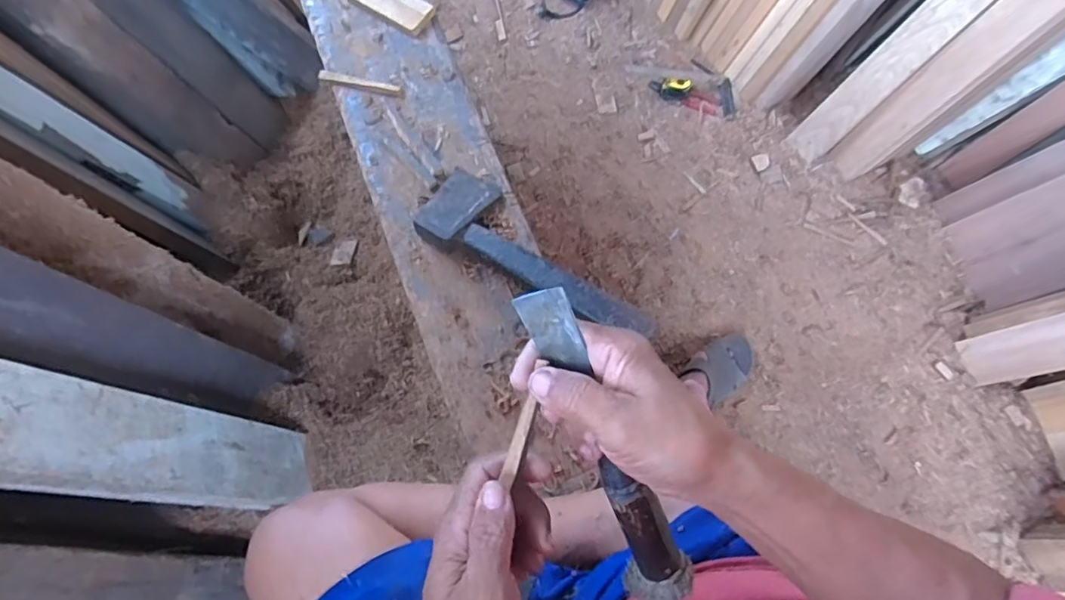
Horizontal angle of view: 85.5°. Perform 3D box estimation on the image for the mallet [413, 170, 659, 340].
[{"bbox_3d":[0.011,-0.061,0.707,0.325,0.055,0.116,30,73,8],"label":"mallet"}]

